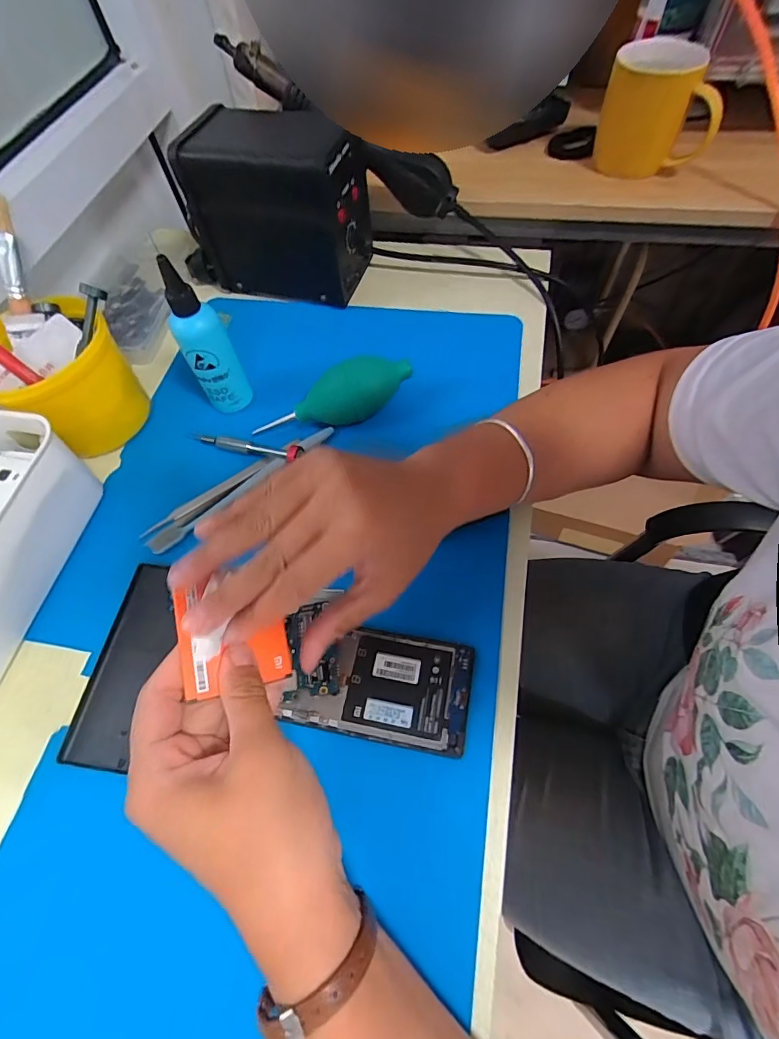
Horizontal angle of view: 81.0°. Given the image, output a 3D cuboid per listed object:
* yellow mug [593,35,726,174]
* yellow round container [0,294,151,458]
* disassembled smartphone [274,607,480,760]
[{"bbox_3d":[0.287,-0.434,0.481,0.113,0.091,0.081,20,64,14],"label":"yellow mug"},{"bbox_3d":[-0.278,-0.120,0.395,0.096,0.093,0.108,20,64,14],"label":"yellow round container"},{"bbox_3d":[-0.010,0.106,0.305,0.124,0.012,0.073,8,62,9],"label":"disassembled smartphone"}]

